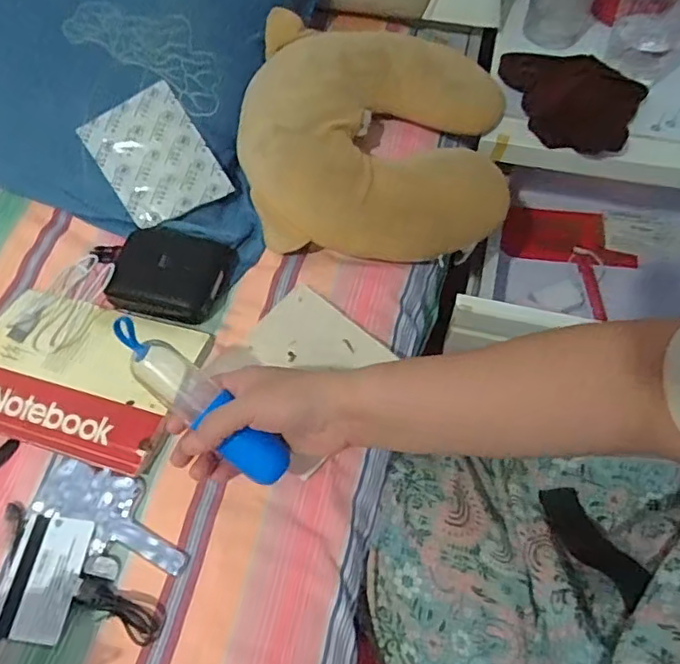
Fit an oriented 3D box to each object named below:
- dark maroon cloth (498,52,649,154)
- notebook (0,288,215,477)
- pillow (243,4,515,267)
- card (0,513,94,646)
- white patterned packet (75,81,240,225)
[{"bbox_3d":[0.246,-0.265,0.648,0.171,0.022,0.118,39,68,20],"label":"dark maroon cloth"},{"bbox_3d":[-0.229,0.034,0.510,0.197,0.014,0.138,13,61,8],"label":"notebook"},{"bbox_3d":[0.038,-0.208,0.612,0.266,0.083,0.277,3,61,2],"label":"pillow"},{"bbox_3d":[-0.221,0.181,0.436,0.056,0.007,0.084,2,60,9],"label":"card"},{"bbox_3d":[-0.181,-0.170,0.579,0.099,0.007,0.122,-32,92,-5],"label":"white patterned packet"}]

